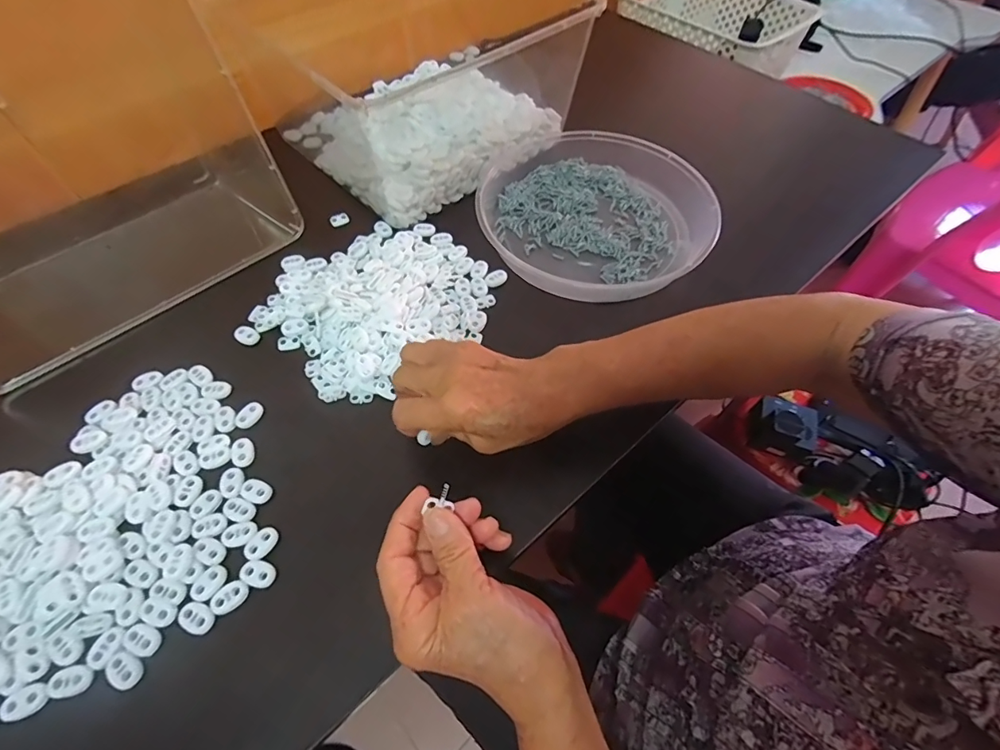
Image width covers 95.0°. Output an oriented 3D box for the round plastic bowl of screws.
[{"bbox_3d":[0.097,-0.169,0.473,0.239,0.038,0.222,0,57,0],"label":"round plastic bowl of screws"}]

